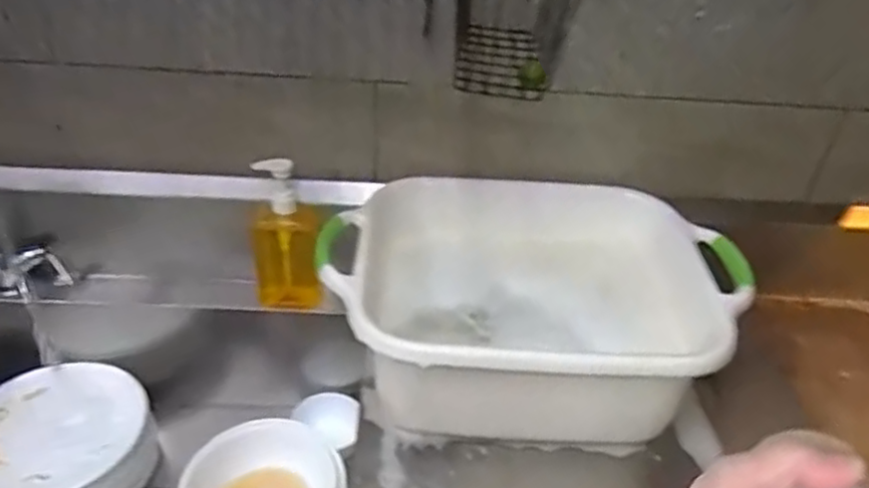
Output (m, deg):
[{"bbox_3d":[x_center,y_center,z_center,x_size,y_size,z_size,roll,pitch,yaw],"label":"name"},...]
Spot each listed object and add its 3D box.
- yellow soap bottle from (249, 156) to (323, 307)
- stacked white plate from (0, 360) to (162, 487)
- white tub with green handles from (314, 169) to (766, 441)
[{"bbox_3d":[-0.204,-0.005,0.940,0.081,0.218,0.066,-9,37,-18],"label":"yellow soap bottle"},{"bbox_3d":[-0.506,0.272,0.931,0.231,0.078,0.221,2,35,-2],"label":"stacked white plate"},{"bbox_3d":[0.109,0.072,0.847,0.456,0.166,0.337,2,35,-2],"label":"white tub with green handles"}]

